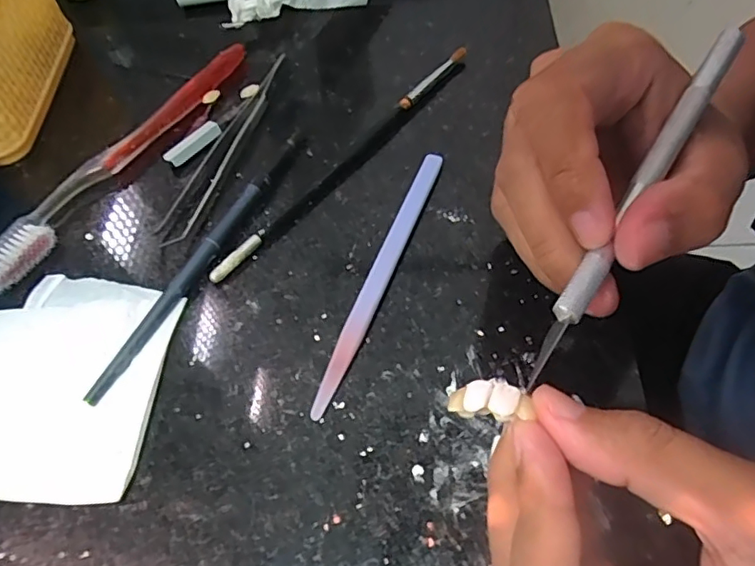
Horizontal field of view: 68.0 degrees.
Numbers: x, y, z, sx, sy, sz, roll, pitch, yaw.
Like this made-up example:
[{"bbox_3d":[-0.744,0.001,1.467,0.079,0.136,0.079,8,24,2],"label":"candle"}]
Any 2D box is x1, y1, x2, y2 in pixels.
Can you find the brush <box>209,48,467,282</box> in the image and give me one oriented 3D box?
[{"bbox_3d":[-0.014,-0.066,0.283,0.010,0.009,0.186,33,65,23],"label":"brush"}]

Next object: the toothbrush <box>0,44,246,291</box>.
[{"bbox_3d":[-0.134,-0.072,0.293,0.021,0.012,0.186,25,62,20],"label":"toothbrush"}]

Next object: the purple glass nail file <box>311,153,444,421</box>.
[{"bbox_3d":[0.003,-0.006,0.244,0.009,0.004,0.137,22,62,6],"label":"purple glass nail file"}]

